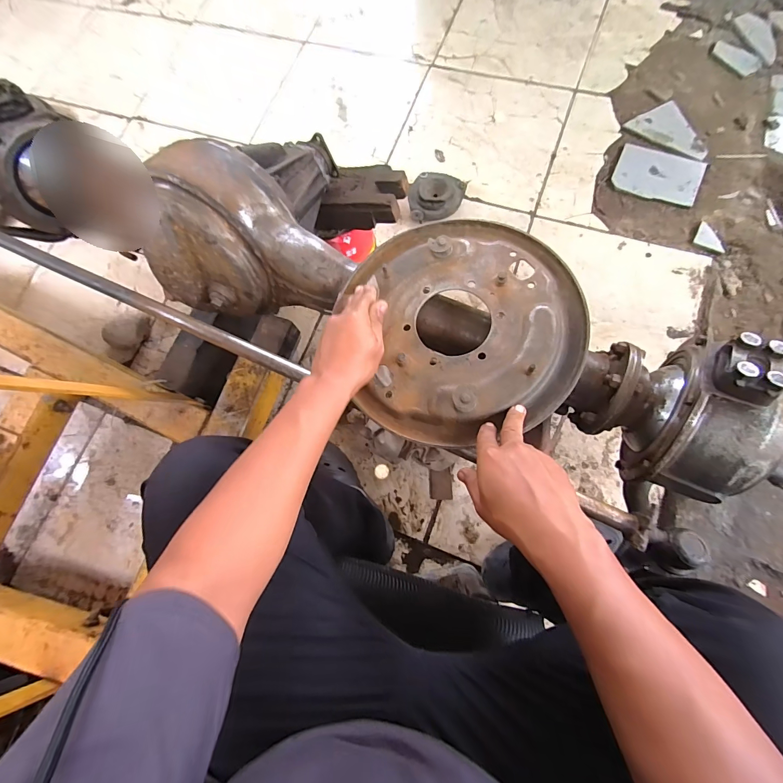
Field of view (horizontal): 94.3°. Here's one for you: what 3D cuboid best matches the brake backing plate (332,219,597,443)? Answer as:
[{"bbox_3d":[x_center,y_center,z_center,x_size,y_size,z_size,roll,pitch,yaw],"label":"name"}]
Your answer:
[{"bbox_3d":[0.089,-0.090,0.446,0.267,0.061,0.285,-1,81,4],"label":"brake backing plate"}]

